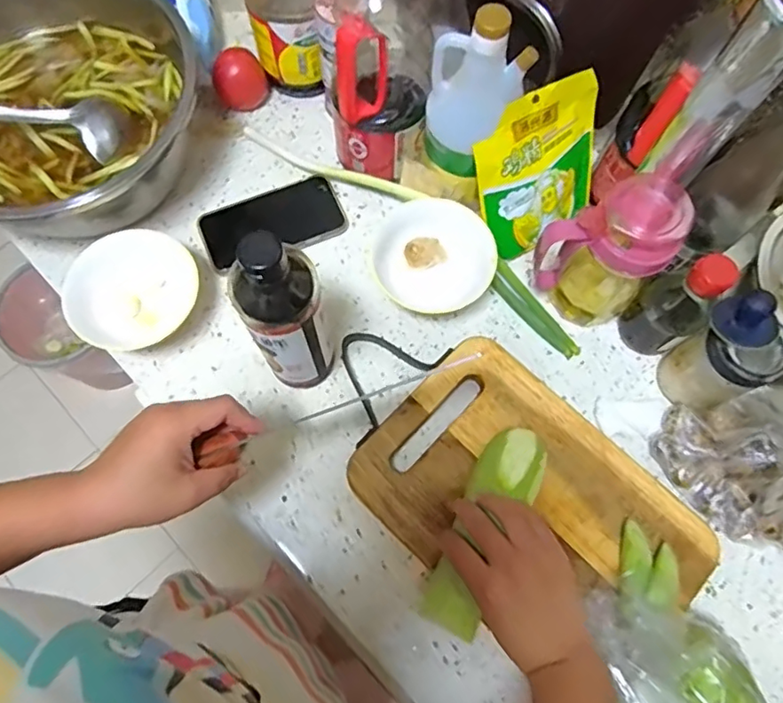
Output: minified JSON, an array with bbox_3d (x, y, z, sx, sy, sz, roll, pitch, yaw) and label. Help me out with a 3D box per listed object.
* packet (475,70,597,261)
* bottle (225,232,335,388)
[{"bbox_3d":[0.147,-0.179,0.554,0.135,0.144,0.020,-34,41,-9],"label":"packet"},{"bbox_3d":[-0.082,-0.025,0.454,0.062,0.248,0.052,-30,75,-11],"label":"bottle"}]

